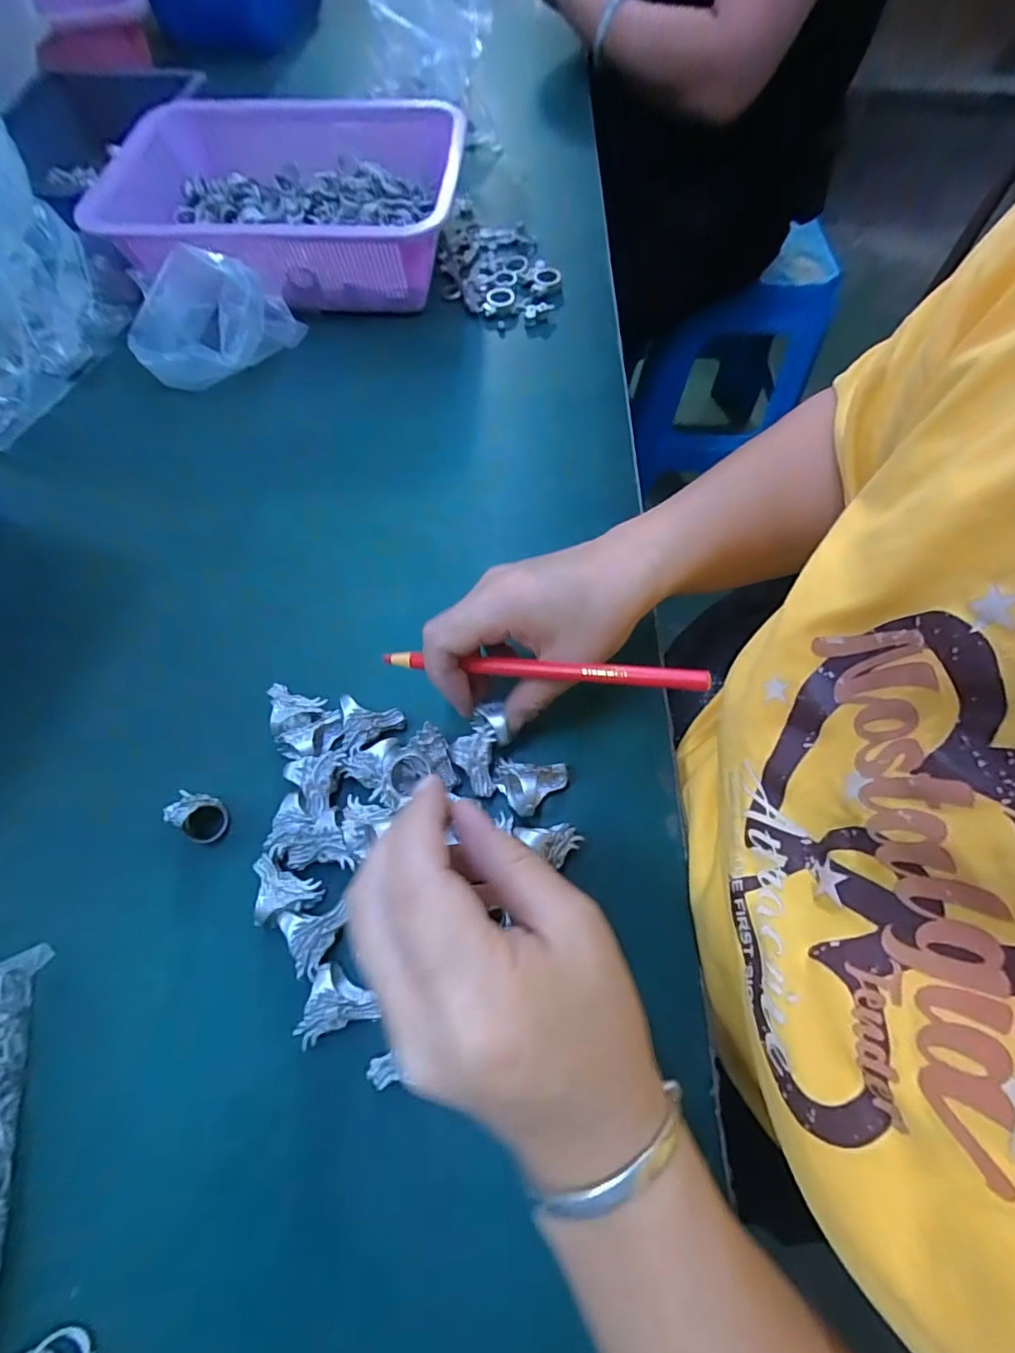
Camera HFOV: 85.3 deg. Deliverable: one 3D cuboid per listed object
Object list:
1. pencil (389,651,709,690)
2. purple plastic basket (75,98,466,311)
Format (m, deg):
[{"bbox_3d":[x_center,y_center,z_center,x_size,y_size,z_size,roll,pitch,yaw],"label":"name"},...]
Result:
[{"bbox_3d":[0.012,-0.004,0.275,0.166,0.009,0.007,4,60,21],"label":"pencil"},{"bbox_3d":[-0.193,-0.413,0.495,0.298,0.100,0.206,3,65,2],"label":"purple plastic basket"}]

